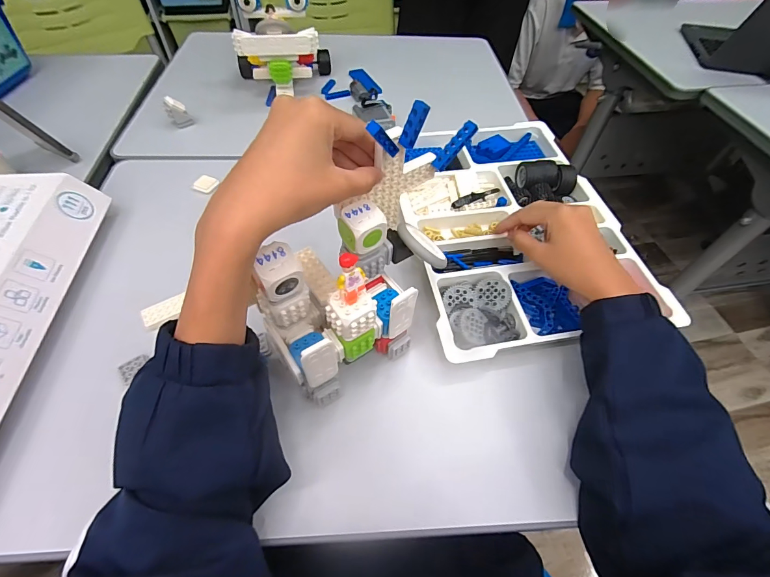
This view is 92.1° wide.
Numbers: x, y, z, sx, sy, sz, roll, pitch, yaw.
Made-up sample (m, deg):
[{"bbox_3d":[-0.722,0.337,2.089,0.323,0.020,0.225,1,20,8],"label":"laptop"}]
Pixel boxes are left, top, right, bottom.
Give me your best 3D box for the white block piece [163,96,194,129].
[{"bbox_3d":[-0.335,-0.285,0.599,0.021,0.044,0.030,37,61,22],"label":"white block piece"}]

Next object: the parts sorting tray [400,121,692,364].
[{"bbox_3d":[0.159,-0.096,0.487,0.260,0.032,0.373,-7,55,-7],"label":"parts sorting tray"}]

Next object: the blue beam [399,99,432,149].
[{"bbox_3d":[0.021,-0.118,0.268,0.008,0.032,0.012,-14,51,-44],"label":"blue beam"}]

